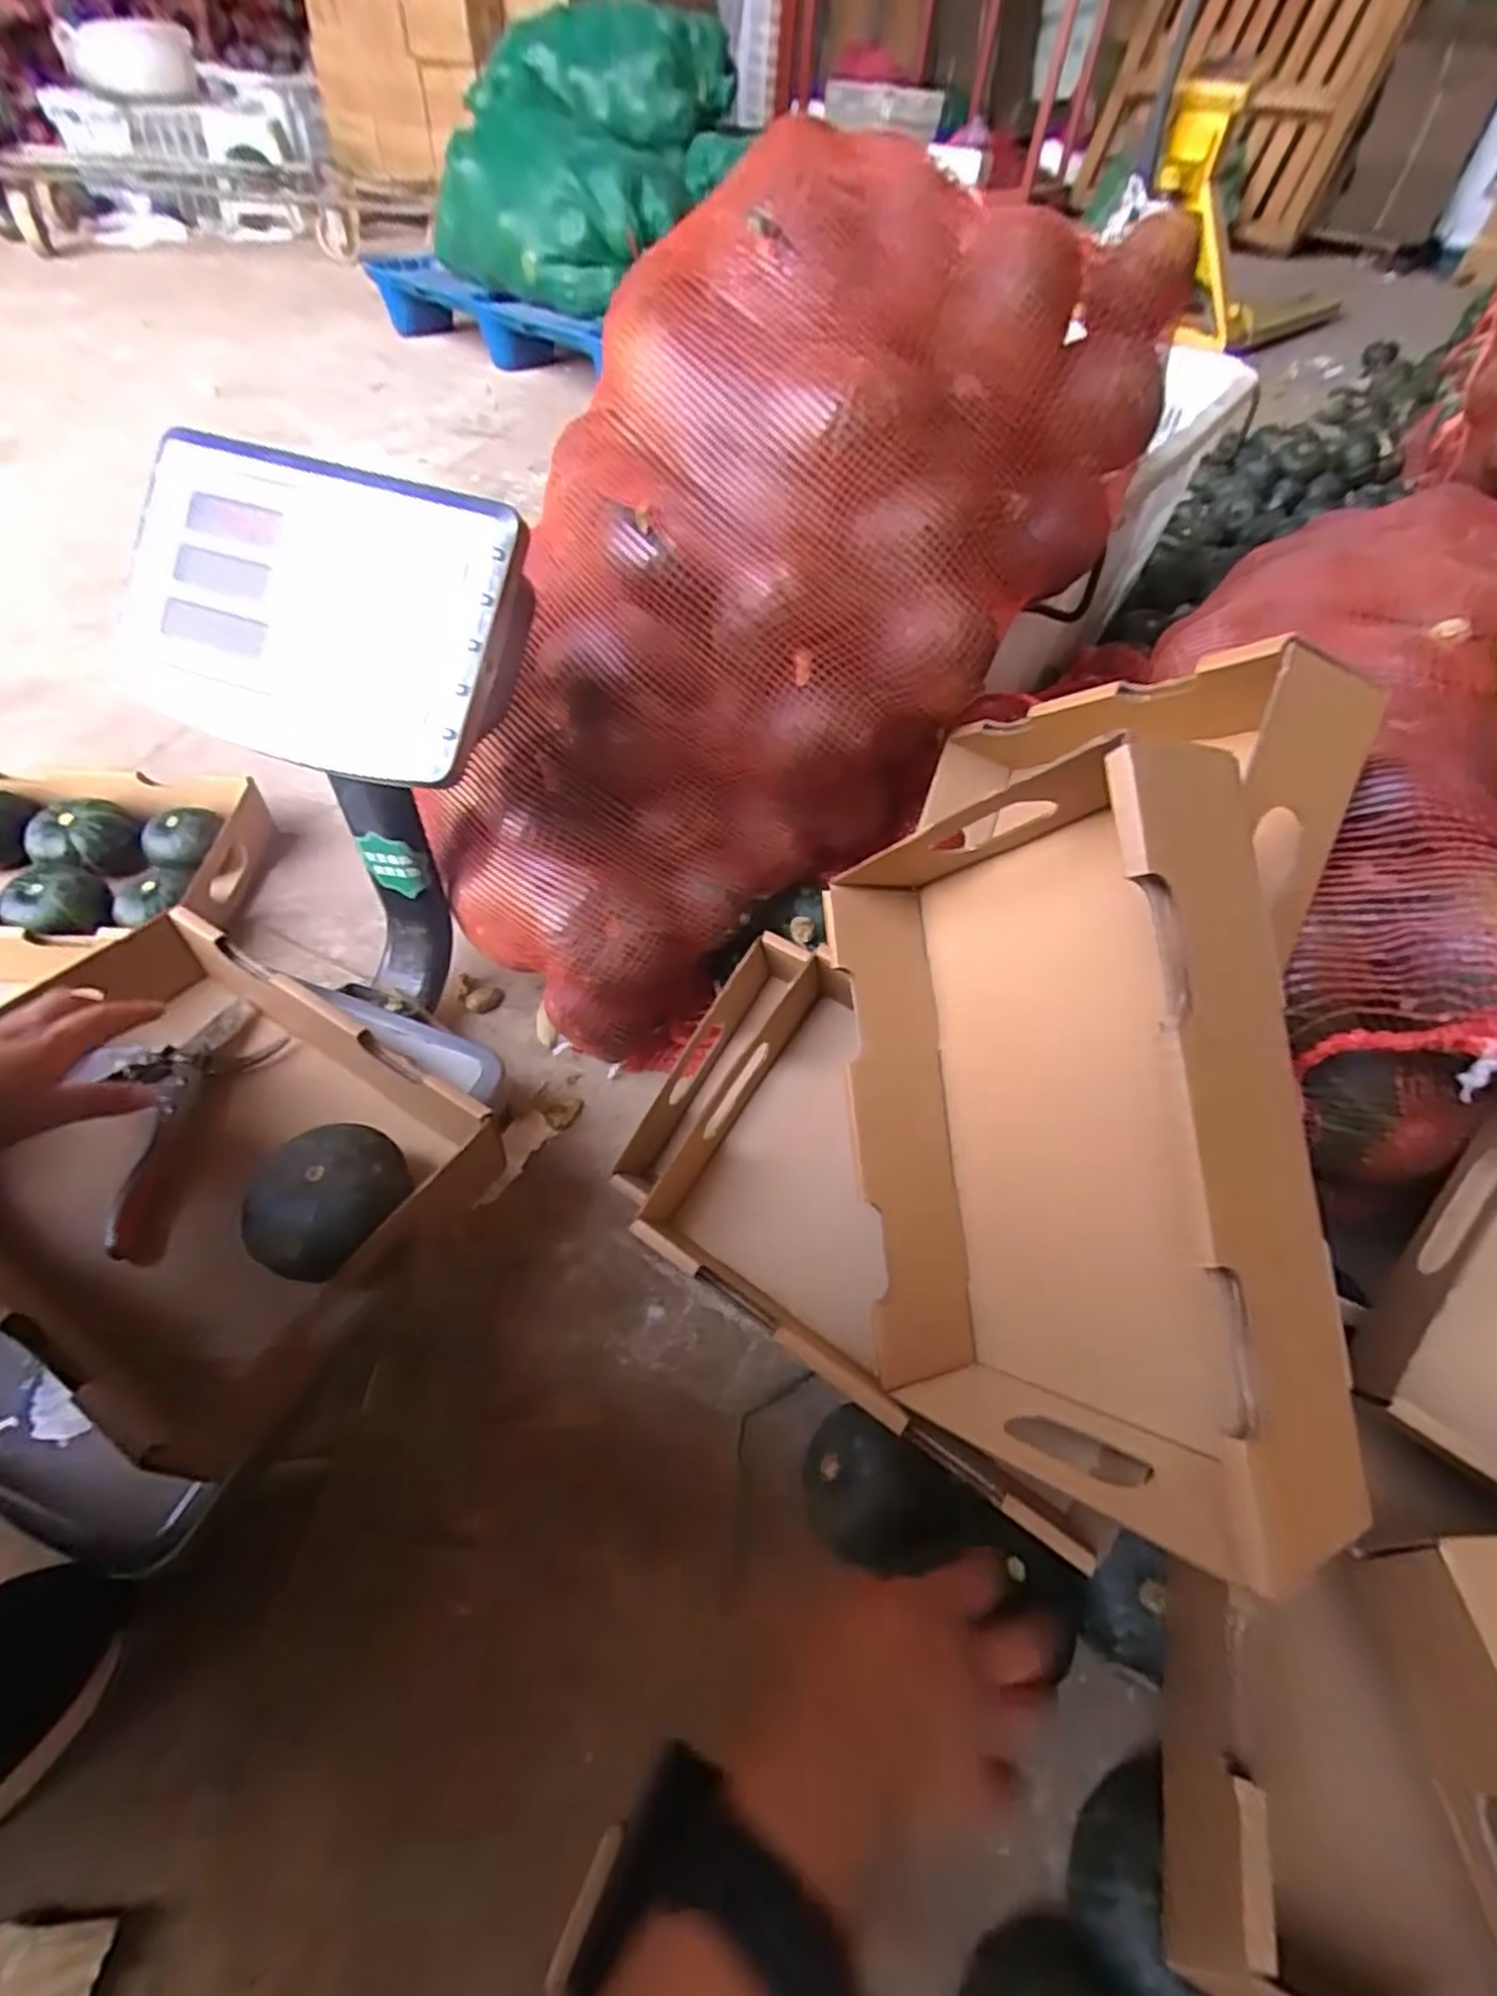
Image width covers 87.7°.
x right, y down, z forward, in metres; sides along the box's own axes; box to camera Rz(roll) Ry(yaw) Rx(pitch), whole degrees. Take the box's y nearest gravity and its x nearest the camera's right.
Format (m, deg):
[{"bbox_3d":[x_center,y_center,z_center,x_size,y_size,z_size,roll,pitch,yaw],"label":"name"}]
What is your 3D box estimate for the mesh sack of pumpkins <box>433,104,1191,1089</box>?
[{"bbox_3d":[0.007,-0.290,0.606,0.305,0.263,0.697,42,100,26],"label":"mesh sack of pumpkins"}]

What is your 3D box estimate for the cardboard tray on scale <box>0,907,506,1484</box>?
[{"bbox_3d":[-0.328,0.090,0.481,0.304,0.080,0.213,31,55,19],"label":"cardboard tray on scale"}]

